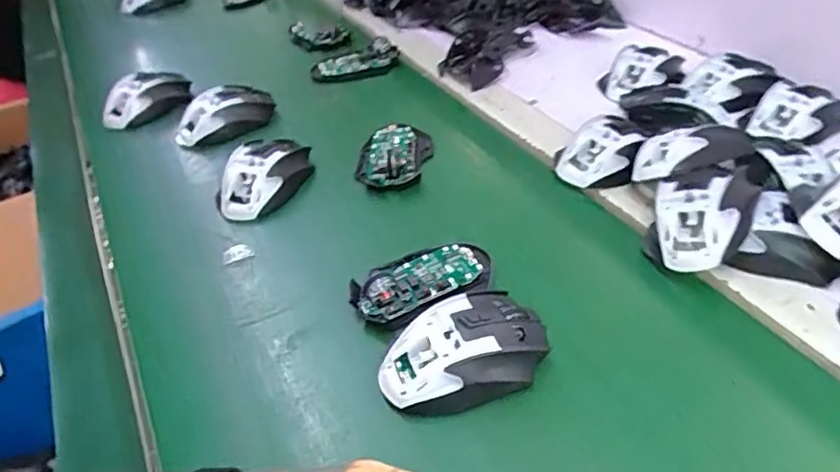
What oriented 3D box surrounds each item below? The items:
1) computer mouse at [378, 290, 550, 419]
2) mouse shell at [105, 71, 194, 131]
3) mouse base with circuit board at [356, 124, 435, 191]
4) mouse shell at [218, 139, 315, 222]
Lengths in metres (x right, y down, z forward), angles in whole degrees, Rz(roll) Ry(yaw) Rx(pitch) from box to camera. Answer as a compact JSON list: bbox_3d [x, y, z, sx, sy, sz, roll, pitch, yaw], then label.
[{"bbox_3d":[0.030,0.079,0.402,0.111,0.036,0.067,-23,43,-18],"label":"computer mouse"},{"bbox_3d":[-0.331,-0.165,0.721,0.103,0.043,0.056,-24,50,-18],"label":"mouse shell"},{"bbox_3d":[-0.026,-0.087,0.610,0.067,0.026,0.099,5,42,13],"label":"mouse base with circuit board"},{"bbox_3d":[-0.153,-0.058,0.581,0.055,0.043,0.096,12,44,20],"label":"mouse shell"}]

